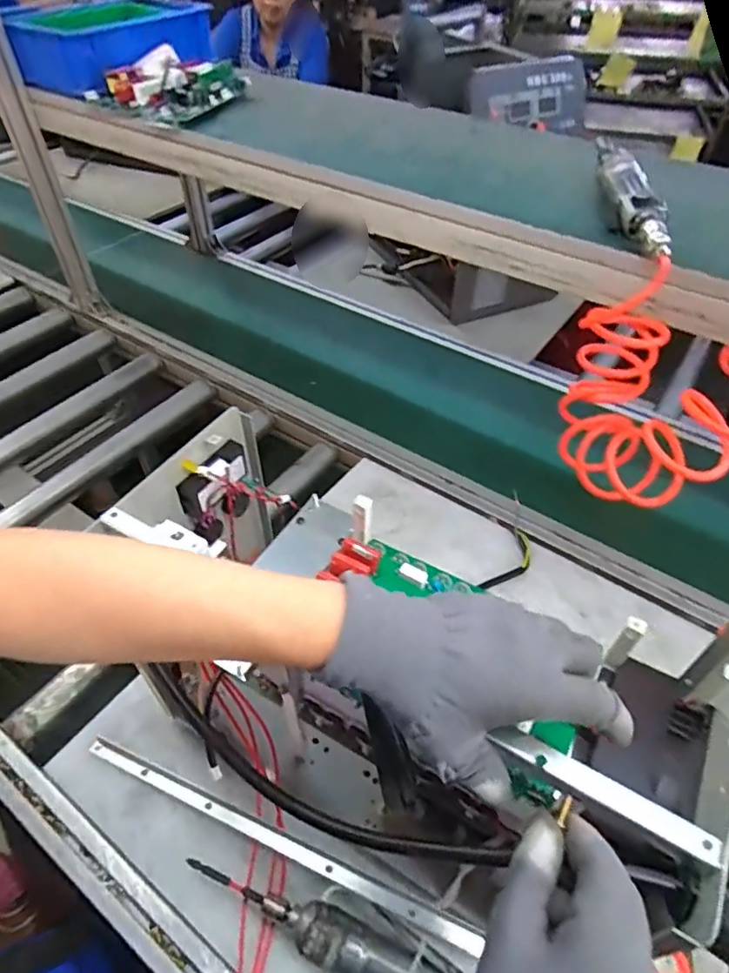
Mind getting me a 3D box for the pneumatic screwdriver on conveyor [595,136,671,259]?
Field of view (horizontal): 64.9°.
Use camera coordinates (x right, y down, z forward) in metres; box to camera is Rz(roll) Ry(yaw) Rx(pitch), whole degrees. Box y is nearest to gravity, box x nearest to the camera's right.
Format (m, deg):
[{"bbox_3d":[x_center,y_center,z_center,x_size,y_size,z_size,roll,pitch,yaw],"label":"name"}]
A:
[{"bbox_3d":[0.277,-0.306,0.600,0.047,0.038,0.247,5,48,5],"label":"pneumatic screwdriver on conveyor"}]

